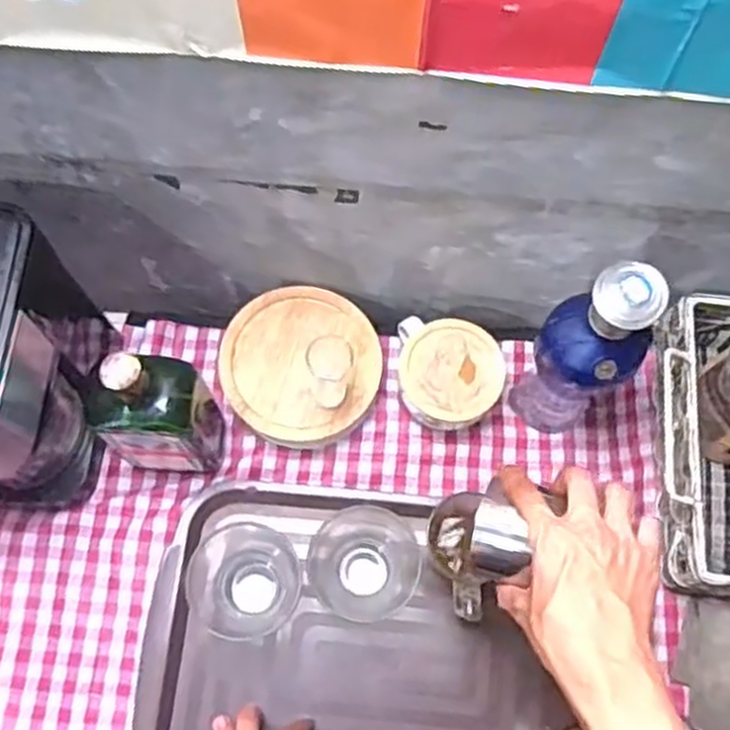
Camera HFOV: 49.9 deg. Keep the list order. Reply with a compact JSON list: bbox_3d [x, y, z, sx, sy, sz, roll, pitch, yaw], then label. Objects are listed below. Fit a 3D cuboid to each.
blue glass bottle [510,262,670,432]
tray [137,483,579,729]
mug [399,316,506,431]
[{"bbox_3d":[0.184,-0.005,0.669,0.072,0.268,0.073,-42,76,-15],"label":"blue glass bottle"},{"bbox_3d":[0.003,0.268,0.707,0.388,0.028,0.299,5,70,0],"label":"tray"},{"bbox_3d":[0.080,0.011,0.758,0.099,0.063,0.098,4,70,0],"label":"mug"}]

